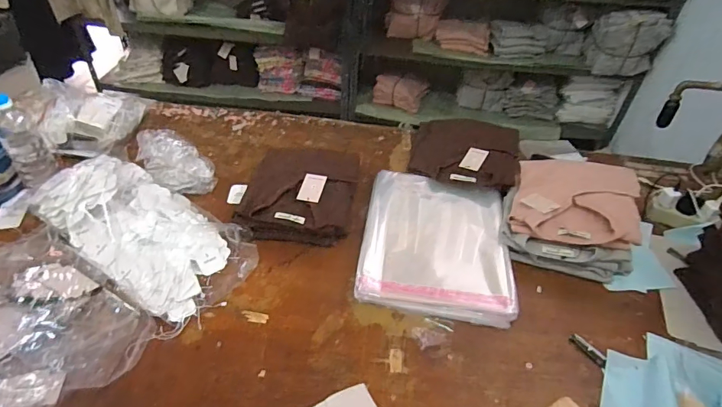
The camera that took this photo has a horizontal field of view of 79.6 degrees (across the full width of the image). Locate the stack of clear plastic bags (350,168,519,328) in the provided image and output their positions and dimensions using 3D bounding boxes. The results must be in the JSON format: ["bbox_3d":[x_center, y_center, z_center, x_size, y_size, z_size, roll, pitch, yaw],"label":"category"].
[{"bbox_3d":[0.171,0.078,0.984,0.326,0.042,0.387,8,42,4],"label":"stack of clear plastic bags"}]

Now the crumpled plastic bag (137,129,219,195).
[{"bbox_3d":[-0.465,-0.104,1.094,0.189,0.121,0.121,20,44,17],"label":"crumpled plastic bag"}]

